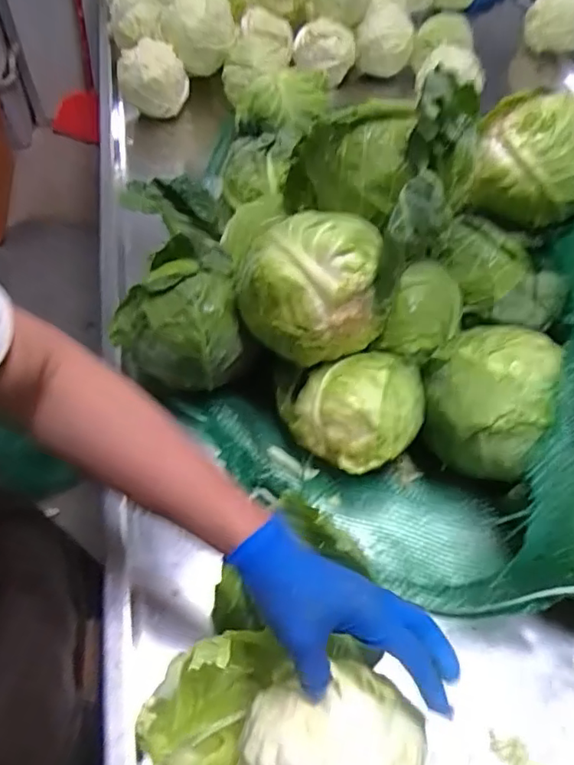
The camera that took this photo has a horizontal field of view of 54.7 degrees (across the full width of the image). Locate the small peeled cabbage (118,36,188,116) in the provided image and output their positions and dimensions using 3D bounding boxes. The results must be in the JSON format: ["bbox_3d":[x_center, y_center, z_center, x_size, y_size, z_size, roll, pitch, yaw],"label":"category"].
[{"bbox_3d":[-0.233,-0.539,0.983,0.100,0.095,0.096,1,54,-2],"label":"small peeled cabbage"}]

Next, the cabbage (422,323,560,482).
[{"bbox_3d":[0.196,0.008,0.564,0.114,0.113,0.133,15,55,8],"label":"cabbage"}]

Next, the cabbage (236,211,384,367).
[{"bbox_3d":[0.020,-0.103,0.549,0.135,0.108,0.129,1,54,-2],"label":"cabbage"}]

